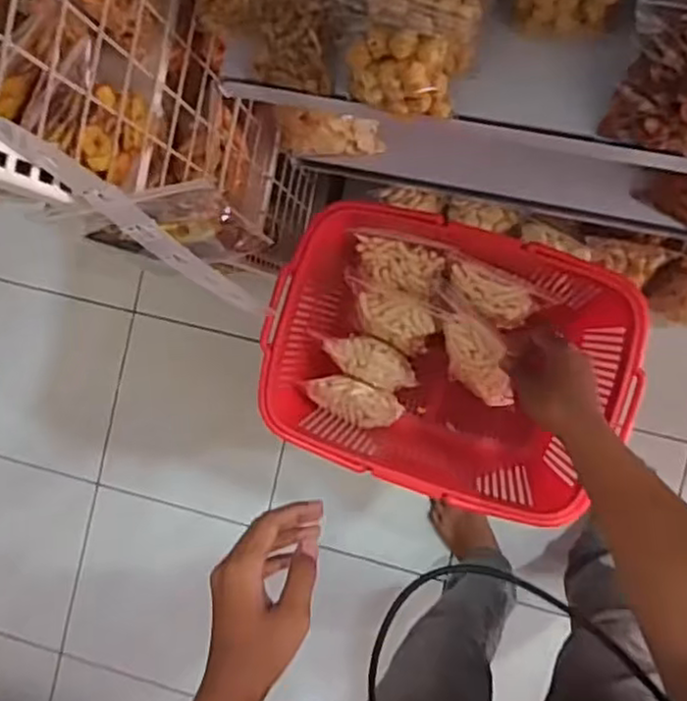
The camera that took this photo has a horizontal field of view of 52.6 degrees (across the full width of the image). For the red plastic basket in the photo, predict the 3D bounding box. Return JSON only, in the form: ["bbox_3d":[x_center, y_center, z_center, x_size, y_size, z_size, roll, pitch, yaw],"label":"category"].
[{"bbox_3d":[0.127,0.017,0.888,0.405,0.224,0.312,16,93,9],"label":"red plastic basket"}]

